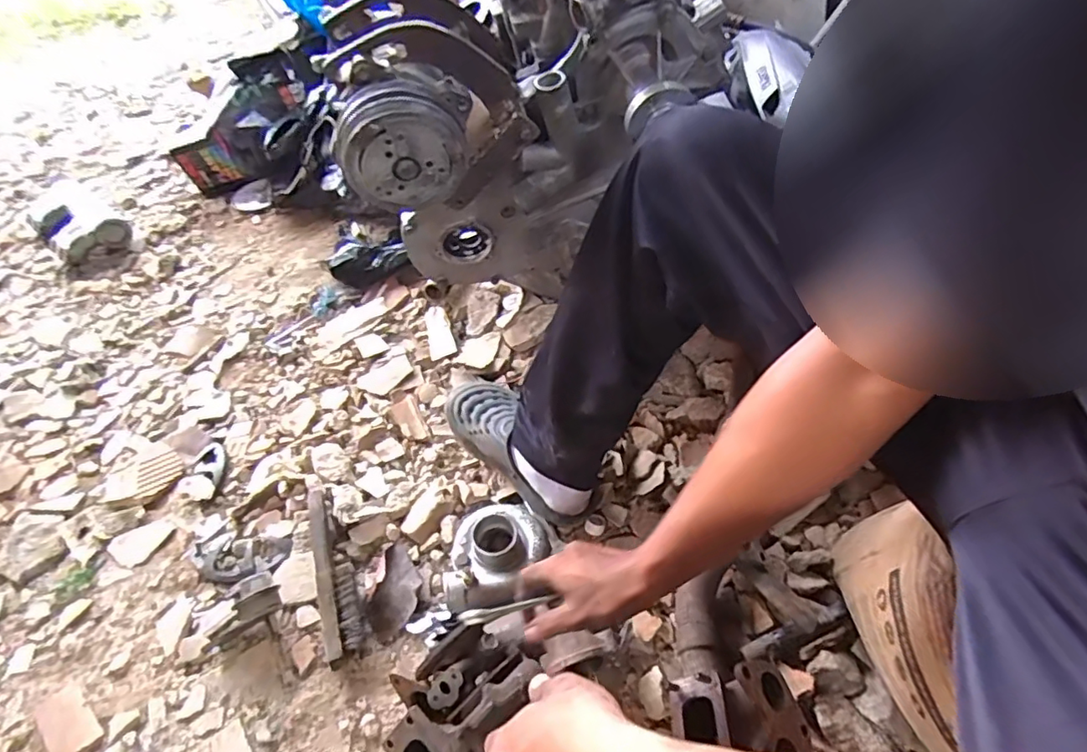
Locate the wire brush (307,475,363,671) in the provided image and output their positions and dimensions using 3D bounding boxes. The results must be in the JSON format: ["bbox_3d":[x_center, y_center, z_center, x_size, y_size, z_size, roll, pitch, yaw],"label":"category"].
[{"bbox_3d":[-0.290,0.248,0.773,0.056,0.039,0.264,-23,50,-15],"label":"wire brush"}]

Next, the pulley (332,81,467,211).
[{"bbox_3d":[-0.148,-0.235,0.602,0.128,0.120,0.065,-13,47,-3],"label":"pulley"}]

